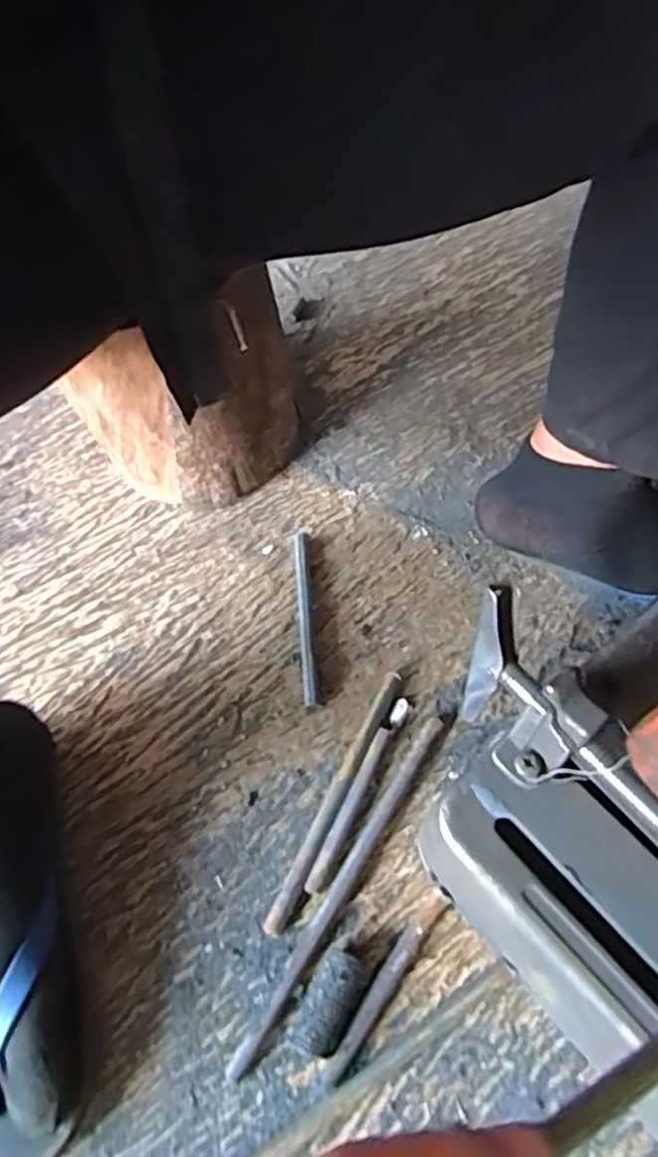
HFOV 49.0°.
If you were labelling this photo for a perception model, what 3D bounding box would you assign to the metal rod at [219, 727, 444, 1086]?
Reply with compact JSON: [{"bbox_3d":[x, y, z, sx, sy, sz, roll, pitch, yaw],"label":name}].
[{"bbox_3d":[0.011,0.195,0.467,0.016,0.010,0.245,27,63,17],"label":"metal rod"}]

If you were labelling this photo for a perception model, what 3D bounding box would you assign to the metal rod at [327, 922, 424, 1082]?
[{"bbox_3d":[0.029,0.253,0.432,0.012,0.012,0.096,28,63,17],"label":"metal rod"}]

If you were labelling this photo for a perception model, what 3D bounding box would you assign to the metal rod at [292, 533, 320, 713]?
[{"bbox_3d":[-0.018,0.029,0.570,0.012,0.010,0.150,-4,58,-1],"label":"metal rod"}]

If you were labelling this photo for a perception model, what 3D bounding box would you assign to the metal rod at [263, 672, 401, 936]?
[{"bbox_3d":[0.005,0.147,0.494,0.012,0.005,0.190,23,61,15],"label":"metal rod"}]

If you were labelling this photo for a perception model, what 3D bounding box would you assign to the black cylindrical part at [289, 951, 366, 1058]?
[{"bbox_3d":[0.000,0.251,0.427,0.030,0.021,0.053,21,61,14],"label":"black cylindrical part"}]

